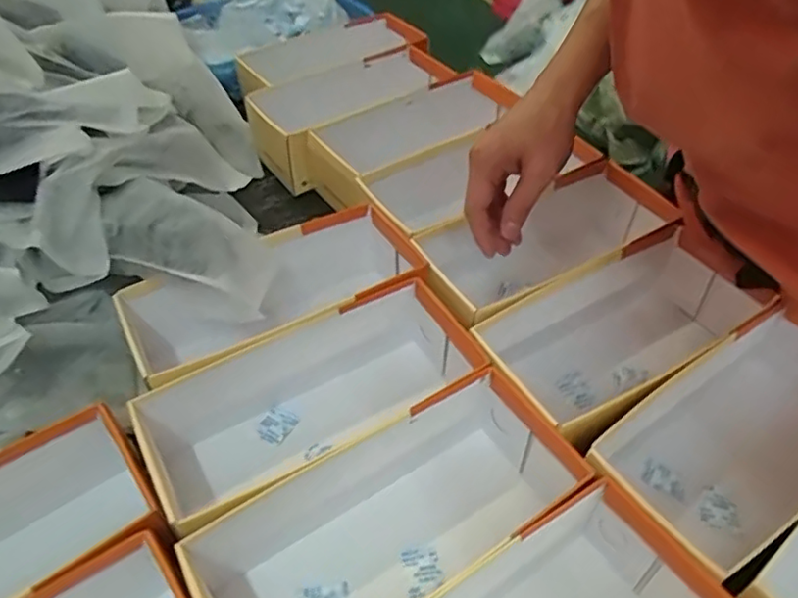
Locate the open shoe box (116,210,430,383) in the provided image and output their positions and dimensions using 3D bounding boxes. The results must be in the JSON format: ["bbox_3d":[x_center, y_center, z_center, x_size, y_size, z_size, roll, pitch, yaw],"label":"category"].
[{"bbox_3d":[-0.106,0.003,0.620,0.296,0.095,0.142,-27,53,-24],"label":"open shoe box"}]

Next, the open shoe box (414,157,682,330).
[{"bbox_3d":[0.162,-0.044,0.690,0.287,0.112,0.118,-25,52,-23],"label":"open shoe box"}]

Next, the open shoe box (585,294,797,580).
[{"bbox_3d":[0.294,0.116,0.519,0.286,0.092,0.126,-27,53,-24],"label":"open shoe box"}]

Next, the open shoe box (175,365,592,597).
[{"bbox_3d":[-0.006,0.169,0.468,0.282,0.091,0.148,-26,52,-23],"label":"open shoe box"}]

